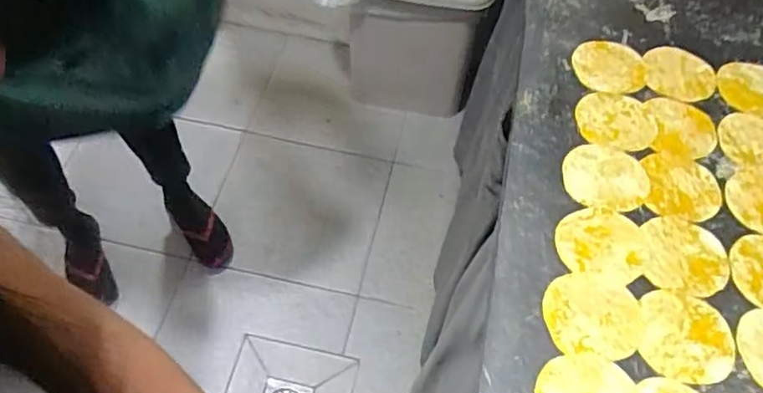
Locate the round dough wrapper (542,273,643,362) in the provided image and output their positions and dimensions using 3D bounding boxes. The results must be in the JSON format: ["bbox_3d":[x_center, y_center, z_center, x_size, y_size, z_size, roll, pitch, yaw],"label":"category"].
[{"bbox_3d":[0.185,0.103,0.571,0.083,0.004,0.079,2,56,-2],"label":"round dough wrapper"}]

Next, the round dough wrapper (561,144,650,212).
[{"bbox_3d":[0.227,-0.021,0.662,0.086,0.005,0.084,2,56,-2],"label":"round dough wrapper"}]

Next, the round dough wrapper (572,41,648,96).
[{"bbox_3d":[0.263,-0.150,0.751,0.083,0.004,0.076,3,56,-1],"label":"round dough wrapper"}]

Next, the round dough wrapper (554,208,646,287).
[{"bbox_3d":[0.205,0.043,0.615,0.079,0.004,0.074,2,56,-2],"label":"round dough wrapper"}]

